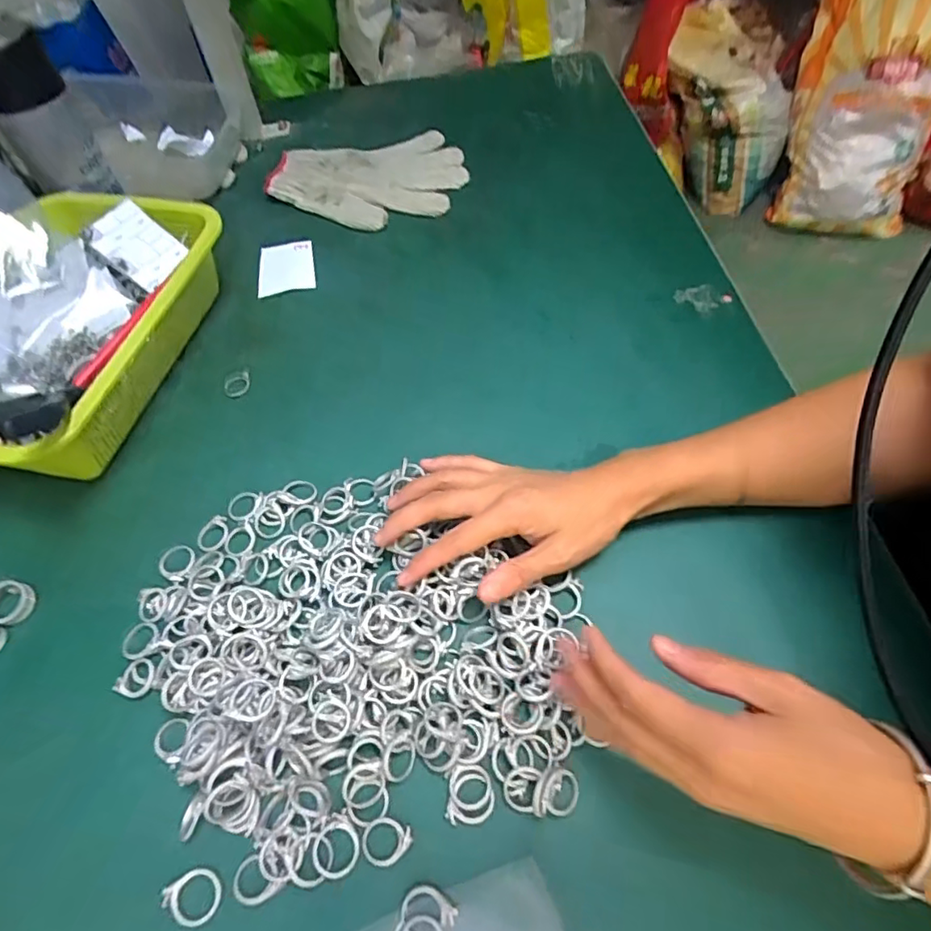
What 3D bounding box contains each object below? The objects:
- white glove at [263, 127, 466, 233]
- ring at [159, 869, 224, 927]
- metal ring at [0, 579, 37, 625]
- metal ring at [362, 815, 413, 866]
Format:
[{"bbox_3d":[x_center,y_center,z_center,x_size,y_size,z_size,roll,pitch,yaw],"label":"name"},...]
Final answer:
[{"bbox_3d":[-0.102,-0.300,0.613,0.204,0.016,0.143,-11,56,-4],"label":"white glove"},{"bbox_3d":[-0.133,0.212,0.285,0.026,0.005,0.023,34,64,23],"label":"ring"},{"bbox_3d":[-0.296,0.088,0.376,0.032,0.007,0.027,14,58,12],"label":"metal ring"},{"bbox_3d":[-0.040,0.189,0.291,0.023,0.004,0.021,-1,56,2],"label":"metal ring"}]

